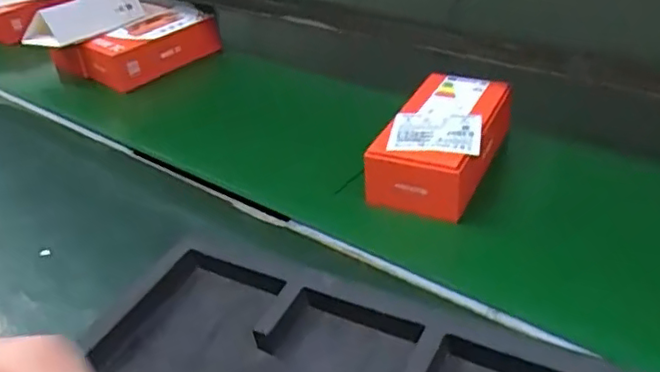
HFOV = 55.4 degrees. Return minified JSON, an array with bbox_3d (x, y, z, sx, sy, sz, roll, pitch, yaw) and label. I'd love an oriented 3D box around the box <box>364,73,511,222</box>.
[{"bbox_3d":[0.114,-0.047,0.627,0.093,0.057,0.177,14,39,24],"label":"box"}]

